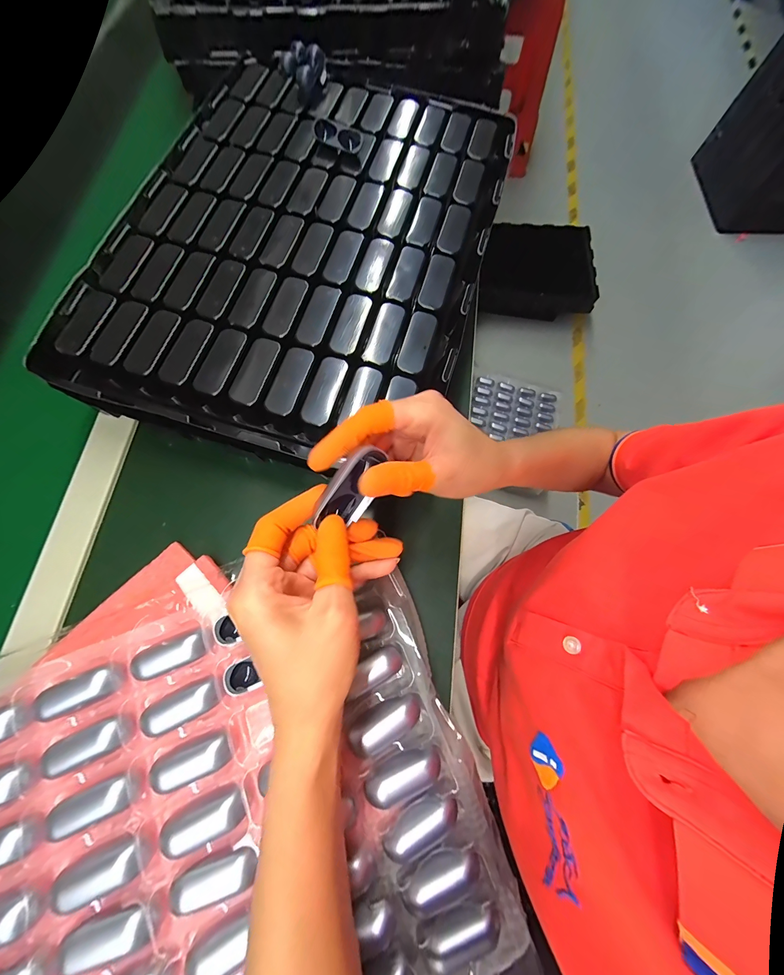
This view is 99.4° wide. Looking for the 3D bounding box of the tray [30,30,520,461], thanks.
[{"bbox_3d":[-0.084,-0.261,0.344,0.347,0.046,0.456,15,75,3],"label":"tray"}]

